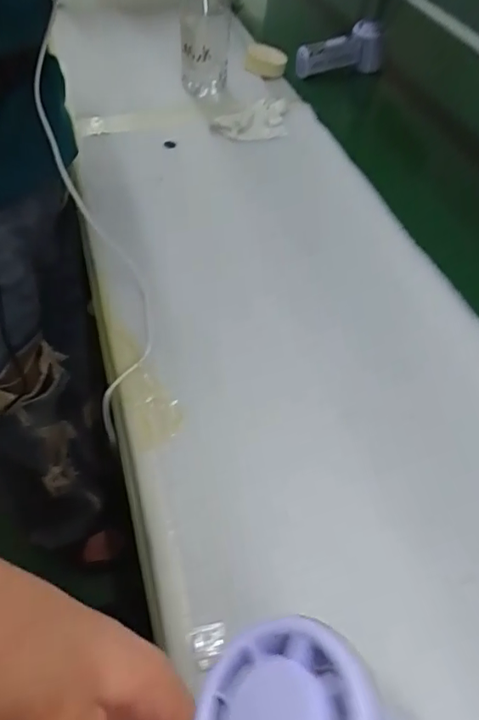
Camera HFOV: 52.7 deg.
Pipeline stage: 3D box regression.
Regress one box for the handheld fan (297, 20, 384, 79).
[{"bbox_3d":[0.155,-0.481,0.750,0.147,0.060,0.036,-10,54,-12],"label":"handheld fan"}]

